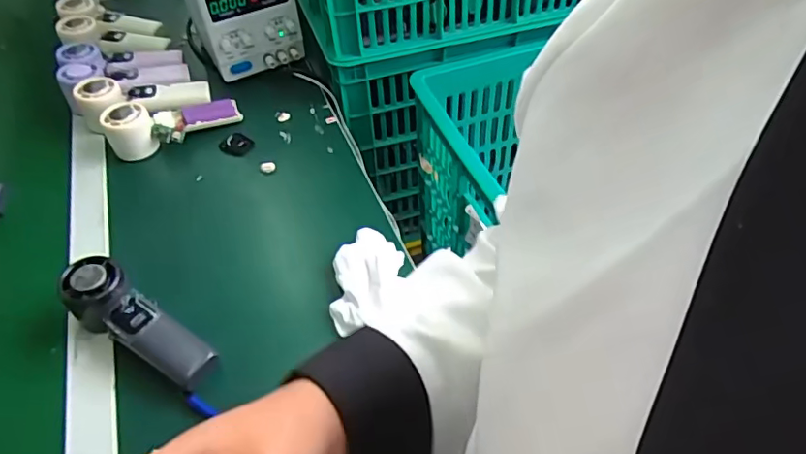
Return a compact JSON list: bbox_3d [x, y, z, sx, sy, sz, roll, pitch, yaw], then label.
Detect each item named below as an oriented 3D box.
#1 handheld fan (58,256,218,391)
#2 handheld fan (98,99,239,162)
[{"bbox_3d":[-0.245,0.093,0.511,0.165,0.048,0.049,33,56,11],"label":"handheld fan"},{"bbox_3d":[-0.295,-0.139,0.709,0.164,0.053,0.055,-22,50,-16],"label":"handheld fan"}]

